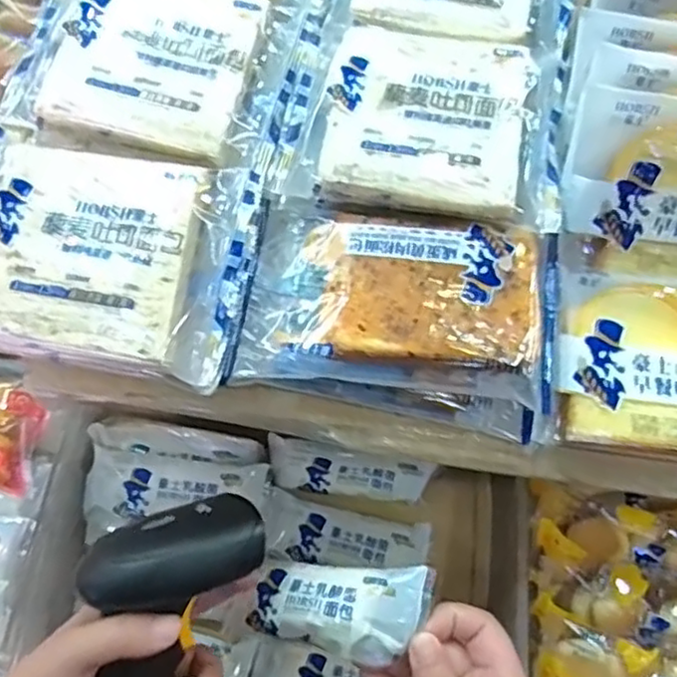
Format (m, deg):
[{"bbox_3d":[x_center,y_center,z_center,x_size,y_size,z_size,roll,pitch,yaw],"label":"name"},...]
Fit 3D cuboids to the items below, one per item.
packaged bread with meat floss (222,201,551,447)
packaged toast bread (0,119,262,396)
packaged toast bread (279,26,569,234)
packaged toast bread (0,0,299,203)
[{"bbox_3d":[0.029,-0.017,0.339,0.151,0.032,0.094,11,68,3],"label":"packaged bread with meat floss"},{"bbox_3d":[-0.118,-0.042,0.333,0.142,0.031,0.106,11,68,3],"label":"packaged toast bread"},{"bbox_3d":[0.051,-0.114,0.351,0.128,0.016,0.105,11,68,3],"label":"packaged toast bread"},{"bbox_3d":[-0.090,-0.155,0.362,0.145,0.020,0.131,18,69,6],"label":"packaged toast bread"}]

